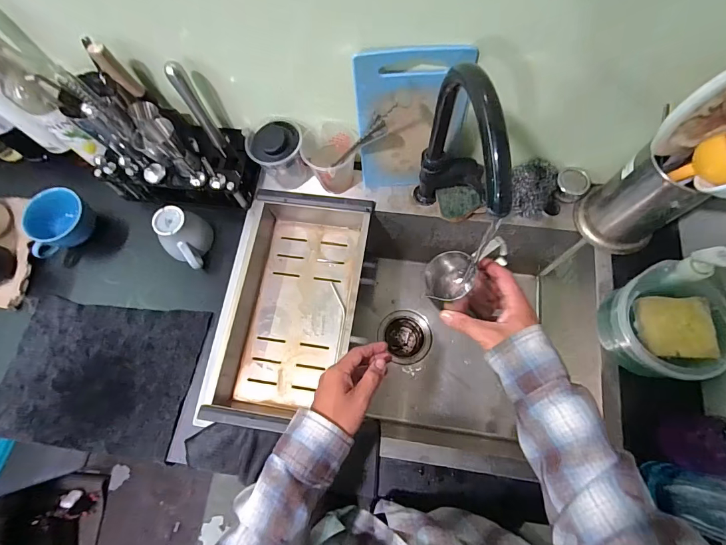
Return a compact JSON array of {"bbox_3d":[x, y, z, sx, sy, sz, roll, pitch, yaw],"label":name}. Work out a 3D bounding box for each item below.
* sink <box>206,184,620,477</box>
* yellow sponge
[{"bbox_3d":[0.078,0.101,0.686,0.591,0.242,0.392,7,71,5],"label":"sink"},{"bbox_3d":[0.409,0.072,0.490,0.080,0.027,0.077,3,71,3],"label":"yellow sponge"}]

